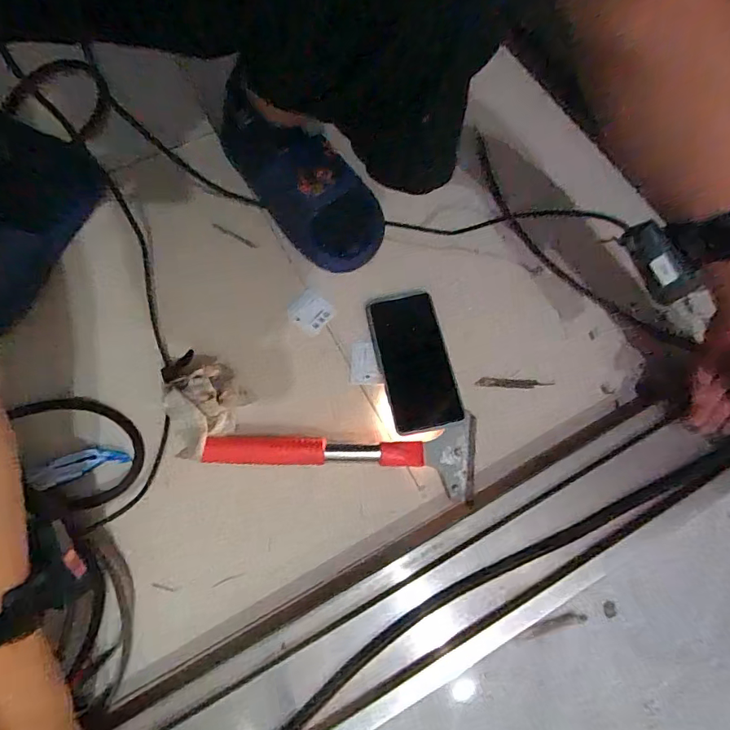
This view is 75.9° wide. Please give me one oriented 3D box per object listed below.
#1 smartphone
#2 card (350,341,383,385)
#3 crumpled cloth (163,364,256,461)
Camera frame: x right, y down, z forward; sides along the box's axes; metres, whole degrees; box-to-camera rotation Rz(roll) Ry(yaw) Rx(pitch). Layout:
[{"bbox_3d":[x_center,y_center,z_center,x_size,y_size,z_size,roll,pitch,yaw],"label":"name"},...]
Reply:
[{"bbox_3d":[0.054,-0.008,0.535,0.079,0.007,0.172,-15,65,9],"label":"smartphone"},{"bbox_3d":[0.001,-0.003,0.549,0.037,0.007,0.054,0,68,2],"label":"card"},{"bbox_3d":[-0.173,0.045,0.503,0.082,0.055,0.090,38,74,16],"label":"crumpled cloth"}]

